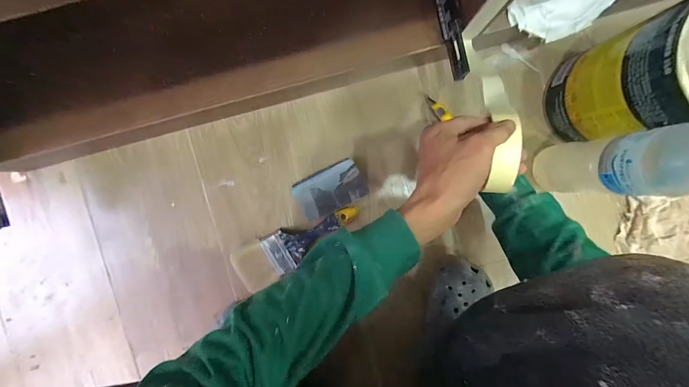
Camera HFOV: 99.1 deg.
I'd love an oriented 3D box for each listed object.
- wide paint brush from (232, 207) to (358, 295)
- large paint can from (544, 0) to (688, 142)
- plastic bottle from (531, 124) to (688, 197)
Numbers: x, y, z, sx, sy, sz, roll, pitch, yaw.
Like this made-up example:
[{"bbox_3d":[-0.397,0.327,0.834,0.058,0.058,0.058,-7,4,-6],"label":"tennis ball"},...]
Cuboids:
[{"bbox_3d":[-0.079,0.084,0.500,0.223,0.023,0.070,-29,92,2],"label":"wide paint brush"},{"bbox_3d":[0.414,-0.146,0.398,0.153,0.208,0.146,0,93,1],"label":"large paint can"},{"bbox_3d":[0.344,-0.036,0.379,0.066,0.261,0.073,-1,93,1],"label":"plastic bottle"}]

